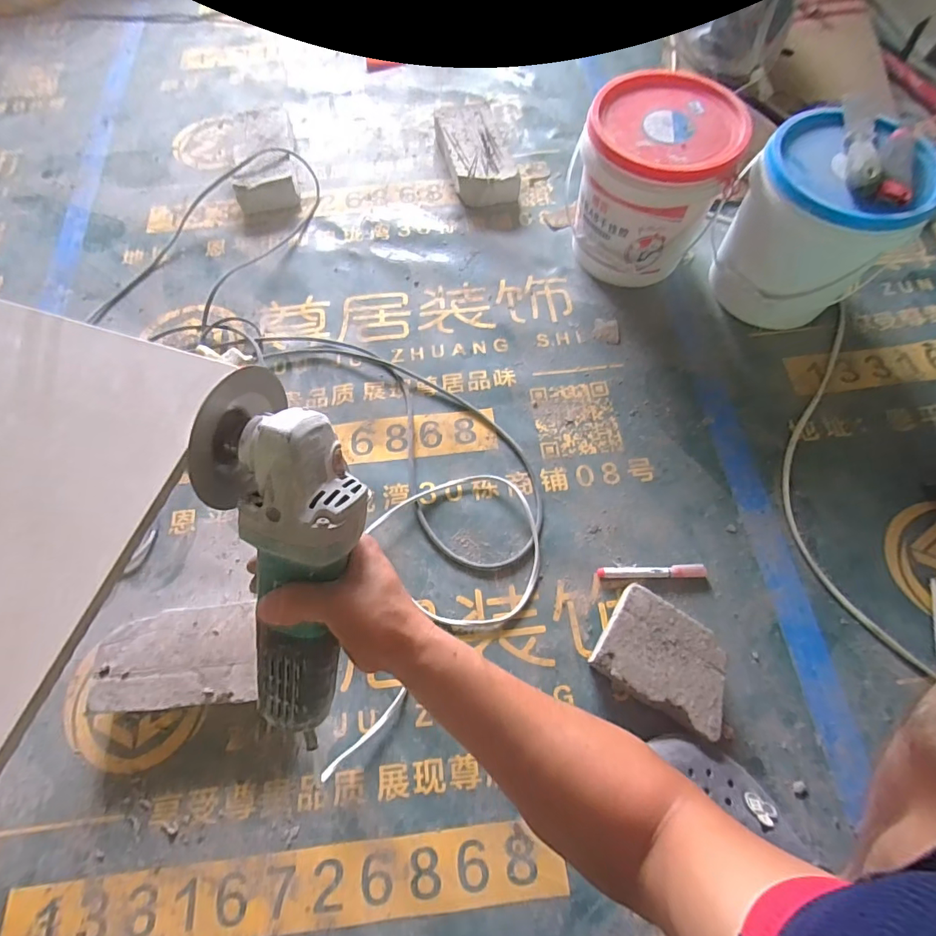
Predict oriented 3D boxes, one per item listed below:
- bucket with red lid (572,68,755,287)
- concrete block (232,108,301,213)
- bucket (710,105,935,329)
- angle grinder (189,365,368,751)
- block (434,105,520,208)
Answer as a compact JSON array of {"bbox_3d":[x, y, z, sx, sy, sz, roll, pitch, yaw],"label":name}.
[{"bbox_3d":[0.268,-0.411,0.719,0.188,0.210,0.203,0,67,0],"label":"bucket with red lid"},{"bbox_3d":[-0.372,-0.566,0.883,0.110,0.049,0.228,-8,67,-3],"label":"concrete block"},{"bbox_3d":[0.464,-0.329,0.661,0.191,0.208,0.175,0,67,0],"label":"bucket"},{"bbox_3d":[-0.120,0.070,0.339,0.091,0.106,0.263,2,110,1],"label":"angle grinder"},{"bbox_3d":[0.014,-0.578,0.879,0.116,0.051,0.246,-13,68,-5],"label":"block"}]

